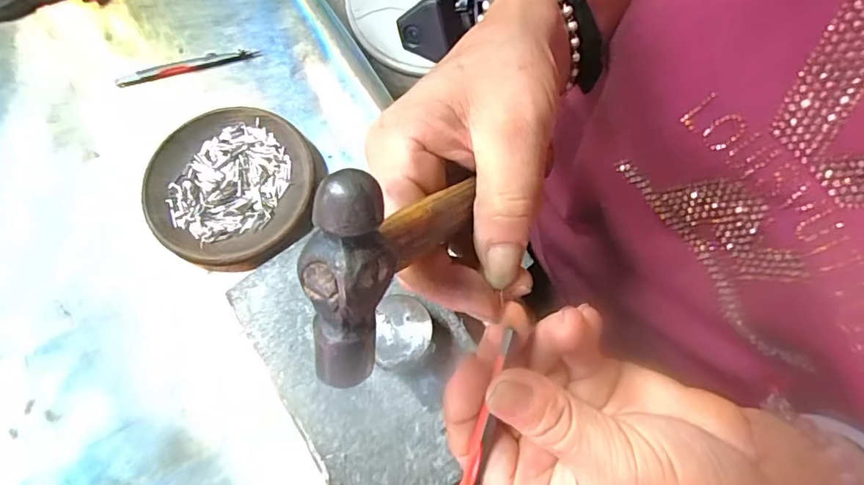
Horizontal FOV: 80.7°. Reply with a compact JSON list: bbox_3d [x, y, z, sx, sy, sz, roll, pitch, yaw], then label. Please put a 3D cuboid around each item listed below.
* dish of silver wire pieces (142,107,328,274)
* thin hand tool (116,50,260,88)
[{"bbox_3d":[-0.136,-0.036,0.349,0.114,0.015,0.113,-1,73,2],"label":"dish of silver wire pieces"},{"bbox_3d":[-0.185,-0.134,0.384,0.106,0.004,0.011,-13,73,-2],"label":"thin hand tool"}]

